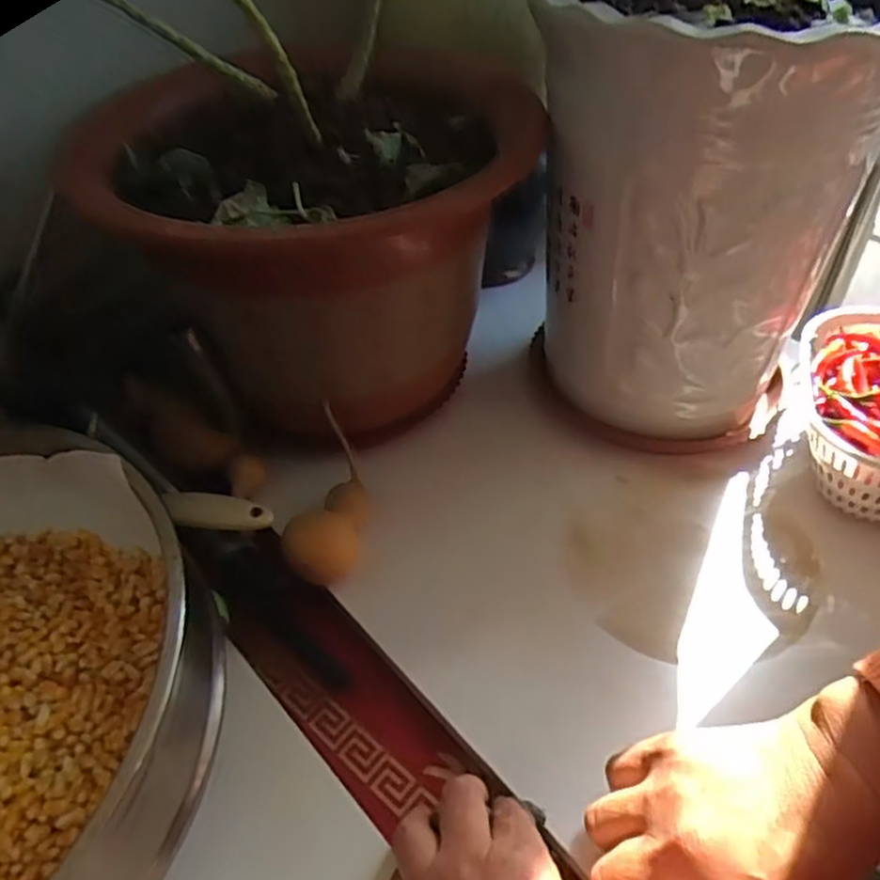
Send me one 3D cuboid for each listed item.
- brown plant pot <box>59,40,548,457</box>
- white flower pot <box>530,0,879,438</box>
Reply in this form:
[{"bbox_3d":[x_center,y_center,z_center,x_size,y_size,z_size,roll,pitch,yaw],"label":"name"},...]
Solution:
[{"bbox_3d":[-0.080,-0.137,0.548,0.258,0.230,0.283,0,45,0],"label":"brown plant pot"},{"bbox_3d":[0.160,-0.132,0.487,0.153,0.295,0.157,-23,49,-19],"label":"white flower pot"}]

